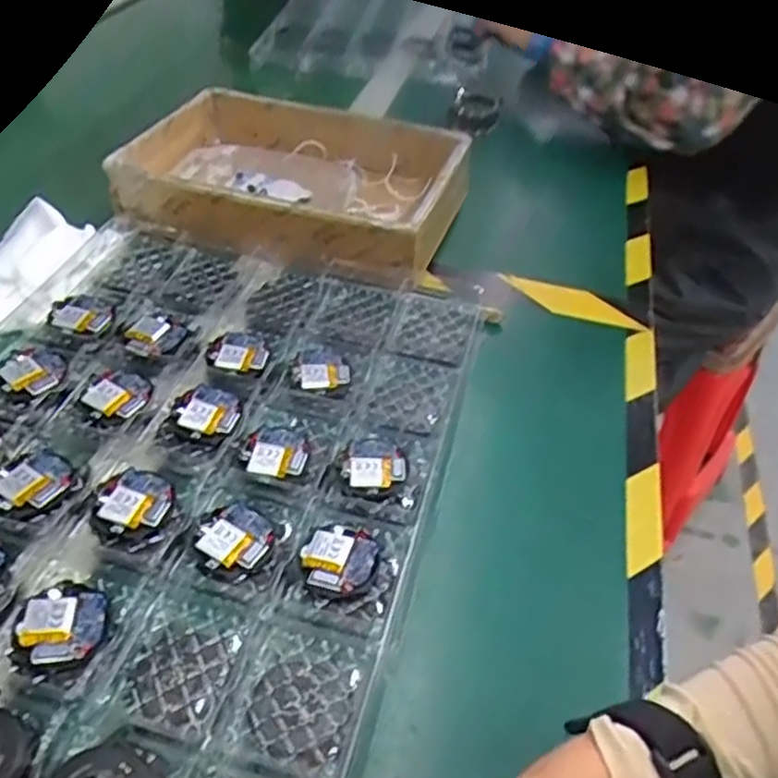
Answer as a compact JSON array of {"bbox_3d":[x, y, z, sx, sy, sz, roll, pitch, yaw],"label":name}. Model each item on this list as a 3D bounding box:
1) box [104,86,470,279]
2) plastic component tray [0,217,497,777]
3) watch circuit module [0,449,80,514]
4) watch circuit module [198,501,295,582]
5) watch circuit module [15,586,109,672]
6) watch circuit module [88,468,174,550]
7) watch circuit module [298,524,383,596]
[{"bbox_3d":[-0.076,-0.191,0.633,0.266,0.047,0.182,16,45,9],"label":"box"},{"bbox_3d":[-0.131,0.040,0.417,0.303,0.020,0.429,14,45,6],"label":"plastic component tray"},{"bbox_3d":[-0.193,0.050,0.402,0.040,0.006,0.041,-22,52,-27],"label":"watch circuit module"},{"bbox_3d":[-0.081,0.077,0.389,0.039,0.007,0.045,28,48,19],"label":"watch circuit module"},{"bbox_3d":[-0.152,0.111,0.344,0.039,0.008,0.041,4,44,-4],"label":"watch circuit module"},{"bbox_3d":[-0.138,0.063,0.397,0.039,0.006,0.049,6,44,-2],"label":"watch circuit module"},{"bbox_3d":[-0.026,0.089,0.382,0.038,0.009,0.038,12,44,4],"label":"watch circuit module"}]

